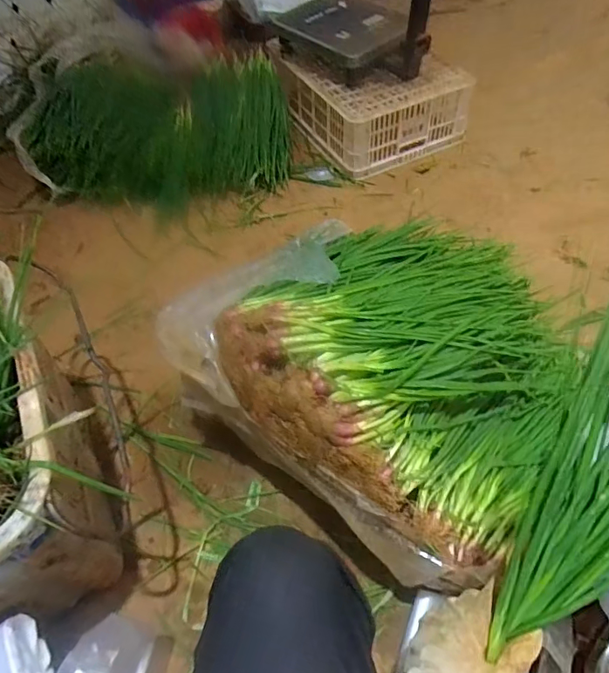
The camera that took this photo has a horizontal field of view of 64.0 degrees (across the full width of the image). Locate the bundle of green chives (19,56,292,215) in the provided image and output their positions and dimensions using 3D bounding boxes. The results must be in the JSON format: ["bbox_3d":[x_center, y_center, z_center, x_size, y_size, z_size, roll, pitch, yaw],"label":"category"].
[{"bbox_3d":[-0.410,-0.598,1.406,0.725,0.192,0.482,-2,53,2],"label":"bundle of green chives"}]

